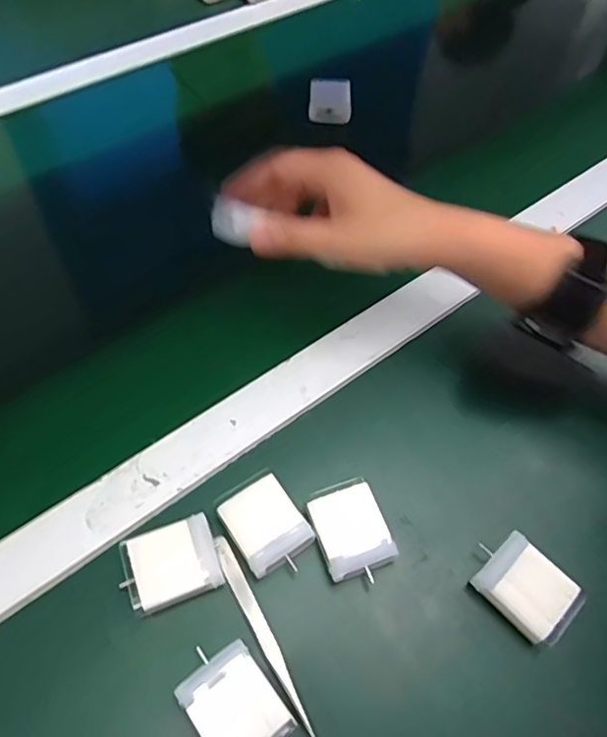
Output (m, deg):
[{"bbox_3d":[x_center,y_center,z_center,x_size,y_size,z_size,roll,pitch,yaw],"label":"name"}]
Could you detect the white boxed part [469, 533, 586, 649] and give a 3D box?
[{"bbox_3d":[0.129,0.129,0.329,0.044,0.018,0.053,-38,66,-23],"label":"white boxed part"}]

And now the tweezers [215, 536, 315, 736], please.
[{"bbox_3d":[-0.023,0.147,0.315,0.011,0.005,0.117,-25,62,-17],"label":"tweezers"}]

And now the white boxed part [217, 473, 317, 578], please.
[{"bbox_3d":[-0.022,0.095,0.342,0.041,0.016,0.050,-30,63,-19],"label":"white boxed part"}]

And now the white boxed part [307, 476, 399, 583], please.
[{"bbox_3d":[0.028,0.098,0.345,0.040,0.019,0.053,-17,60,-12],"label":"white boxed part"}]

